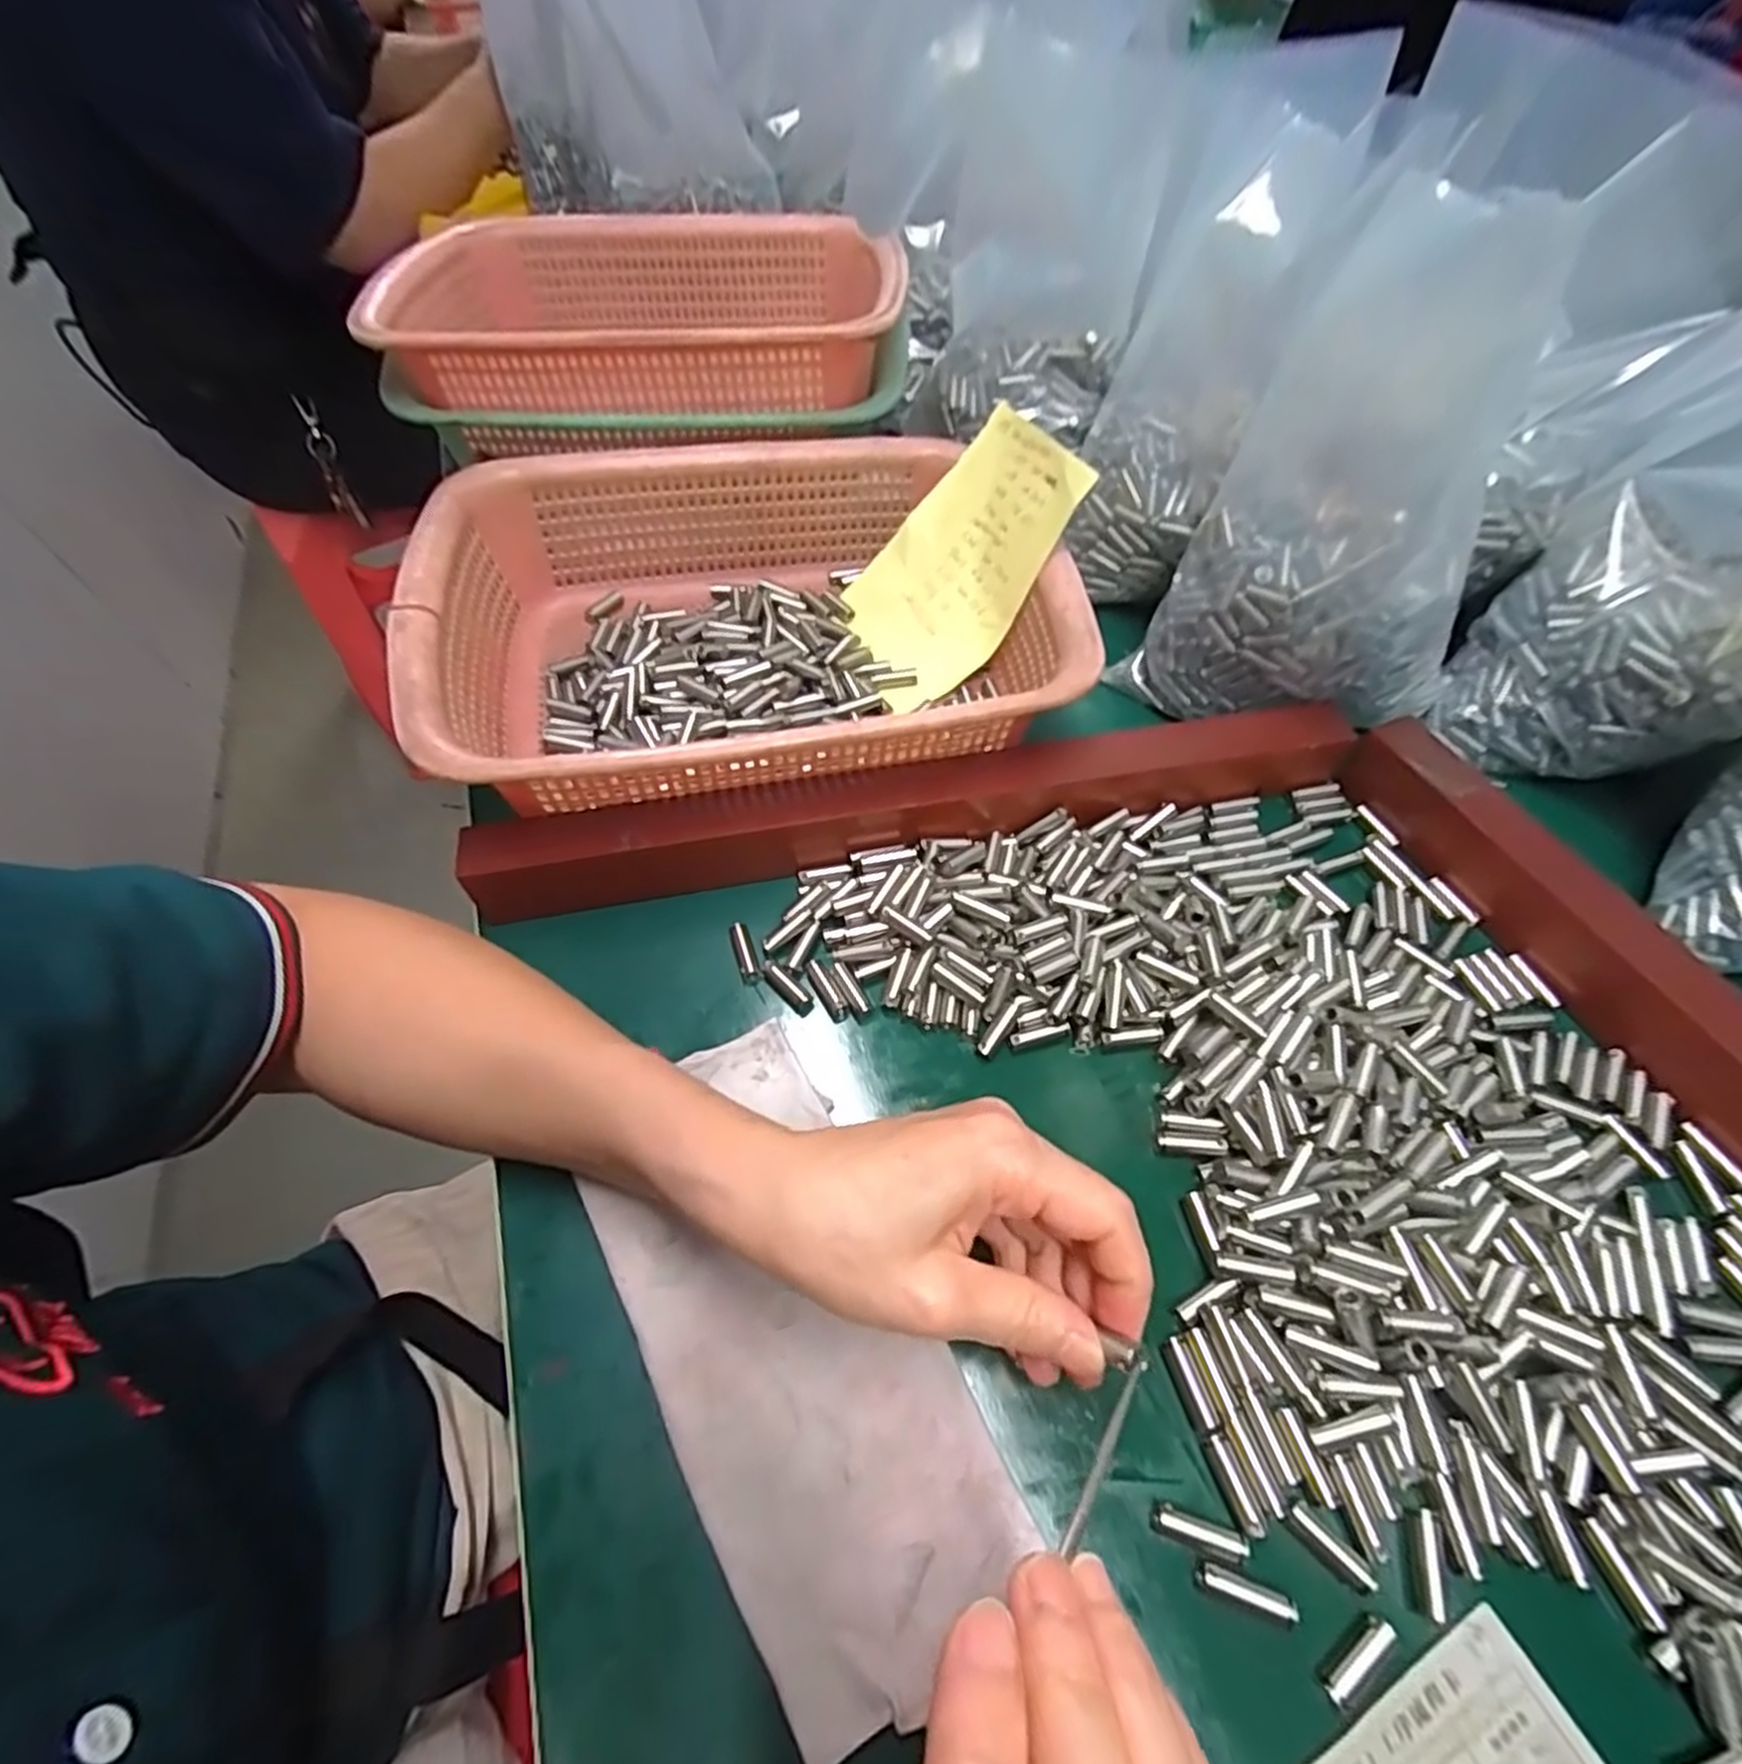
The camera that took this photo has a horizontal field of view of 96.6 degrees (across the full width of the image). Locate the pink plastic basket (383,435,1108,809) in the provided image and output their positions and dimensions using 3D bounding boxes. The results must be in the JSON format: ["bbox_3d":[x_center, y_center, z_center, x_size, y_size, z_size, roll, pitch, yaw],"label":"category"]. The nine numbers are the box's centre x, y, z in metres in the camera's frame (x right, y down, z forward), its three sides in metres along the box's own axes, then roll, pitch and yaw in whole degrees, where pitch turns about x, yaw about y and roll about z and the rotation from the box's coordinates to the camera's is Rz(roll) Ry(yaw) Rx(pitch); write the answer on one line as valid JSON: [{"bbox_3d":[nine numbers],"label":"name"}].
[{"bbox_3d":[-0.060,-0.133,0.379,0.282,0.075,0.221,-14,58,-8],"label":"pink plastic basket"}]

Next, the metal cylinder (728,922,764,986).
[{"bbox_3d":[-0.053,0.031,0.329,0.008,0.007,0.028,-18,59,-11],"label":"metal cylinder"}]

